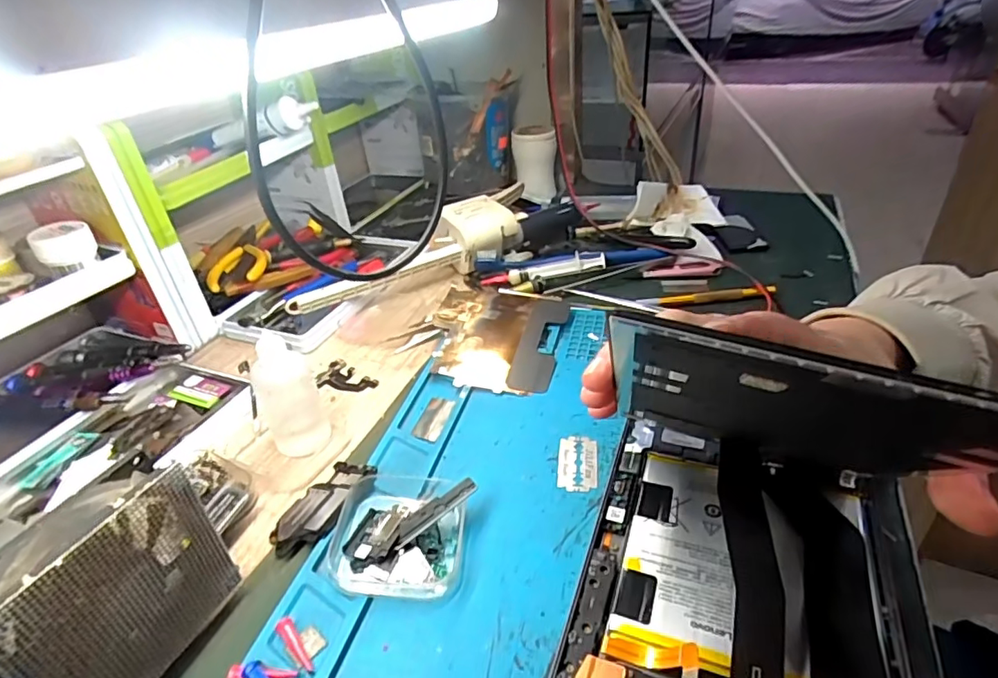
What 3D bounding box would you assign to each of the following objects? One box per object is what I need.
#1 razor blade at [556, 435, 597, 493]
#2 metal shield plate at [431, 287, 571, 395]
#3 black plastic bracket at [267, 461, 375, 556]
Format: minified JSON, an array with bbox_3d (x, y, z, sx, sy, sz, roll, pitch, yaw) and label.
[{"bbox_3d":[0.046,0.071,0.321,0.022,0.004,0.041,2,35,10],"label":"razor blade"},{"bbox_3d":[-0.002,-0.003,0.426,0.098,0.005,0.114,7,41,6],"label":"metal shield plate"},{"bbox_3d":[-0.100,0.092,0.309,0.038,0.006,0.064,-5,30,29],"label":"black plastic bracket"}]

